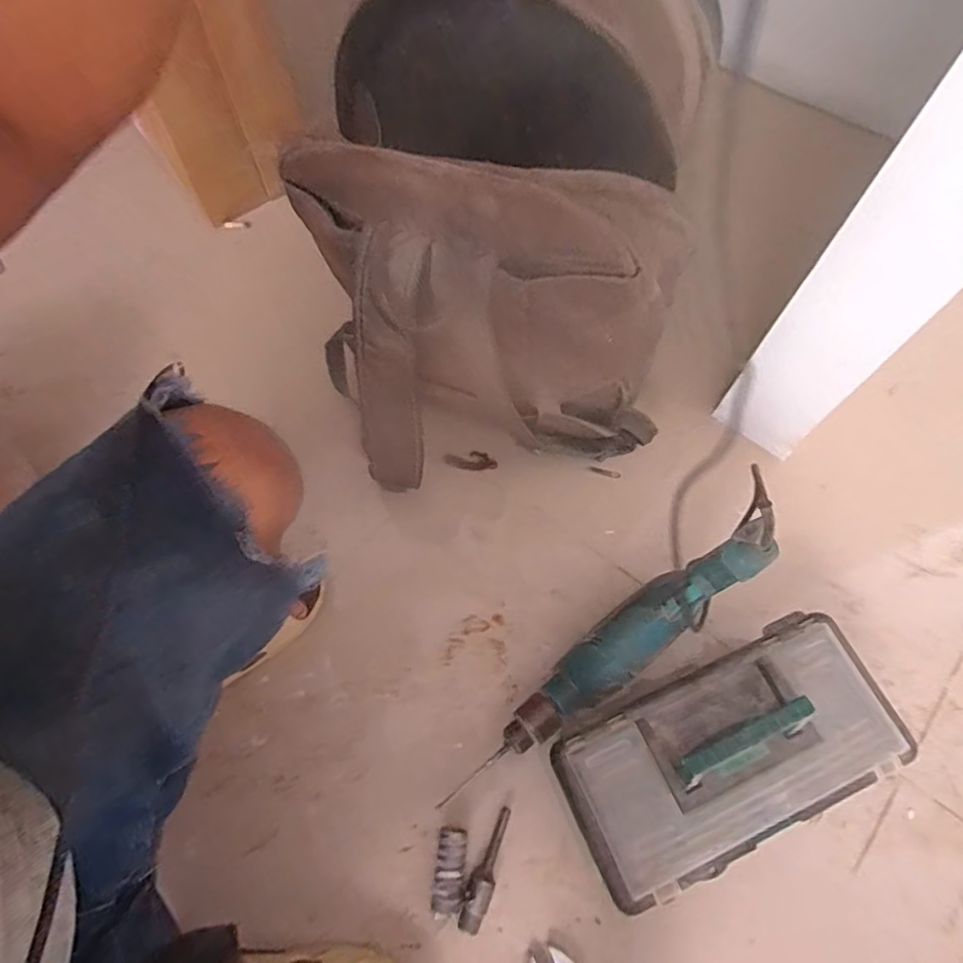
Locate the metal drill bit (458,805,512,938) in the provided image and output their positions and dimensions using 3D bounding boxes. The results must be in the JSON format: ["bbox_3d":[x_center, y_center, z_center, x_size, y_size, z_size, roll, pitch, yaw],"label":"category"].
[{"bbox_3d":[0.006,0.376,0.565,0.024,0.021,0.109,20,69,12],"label":"metal drill bit"}]

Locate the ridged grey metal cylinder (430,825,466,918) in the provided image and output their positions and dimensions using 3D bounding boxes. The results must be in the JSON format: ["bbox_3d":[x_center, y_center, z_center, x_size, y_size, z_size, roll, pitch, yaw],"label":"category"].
[{"bbox_3d":[-0.031,0.377,0.567,0.028,0.024,0.070,5,67,5],"label":"ridged grey metal cylinder"}]

